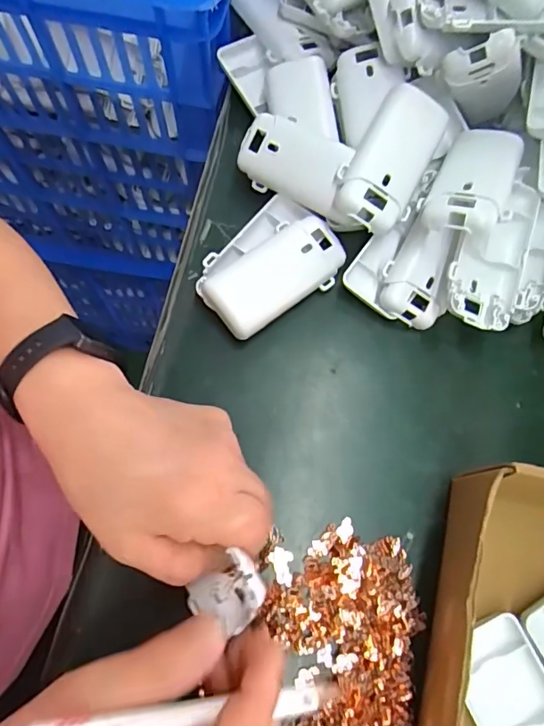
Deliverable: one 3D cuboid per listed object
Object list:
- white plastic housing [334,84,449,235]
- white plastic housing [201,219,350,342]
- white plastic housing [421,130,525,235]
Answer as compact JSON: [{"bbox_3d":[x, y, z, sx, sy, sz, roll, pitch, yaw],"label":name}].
[{"bbox_3d":[0.074,-0.127,0.314,0.046,0.026,0.090,23,73,5],"label":"white plastic housing"},{"bbox_3d":[0.003,-0.056,0.323,0.092,0.024,0.046,-41,77,-12],"label":"white plastic housing"},{"bbox_3d":[0.122,-0.110,0.302,0.041,0.020,0.089,27,62,8],"label":"white plastic housing"}]

